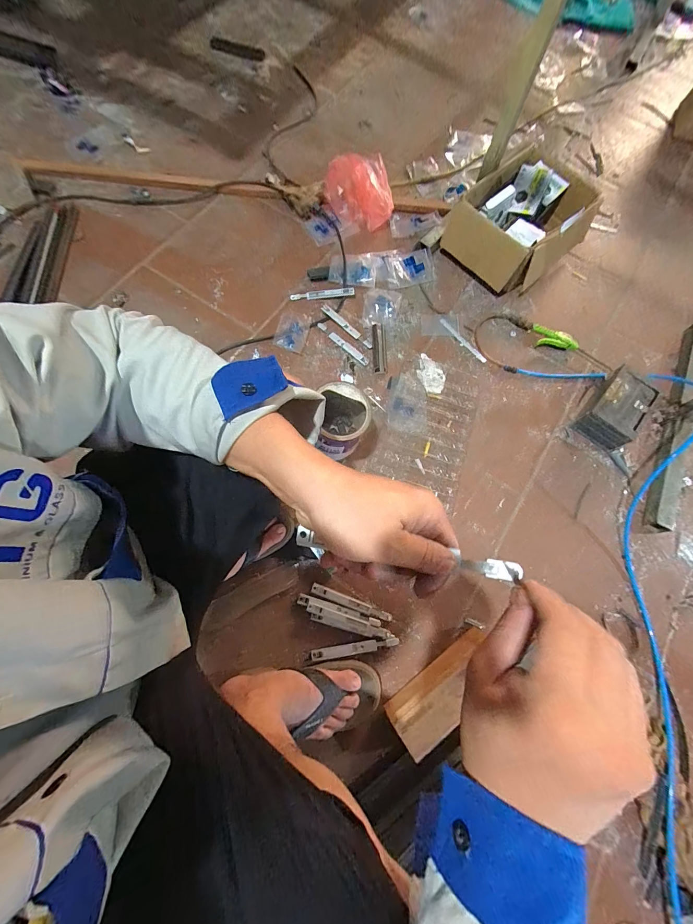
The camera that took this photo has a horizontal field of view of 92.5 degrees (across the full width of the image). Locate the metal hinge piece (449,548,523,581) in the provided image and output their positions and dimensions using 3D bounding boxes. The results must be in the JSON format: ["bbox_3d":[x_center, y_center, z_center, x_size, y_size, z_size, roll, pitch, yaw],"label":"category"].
[{"bbox_3d":[0.109,0.082,0.258,0.050,0.008,0.014,9,74,9],"label":"metal hinge piece"}]

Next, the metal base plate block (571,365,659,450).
[{"bbox_3d":[0.686,-0.136,0.845,0.118,0.083,0.185,39,75,8],"label":"metal base plate block"}]

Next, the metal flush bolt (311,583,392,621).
[{"bbox_3d":[0.011,0.303,0.715,0.179,0.014,0.021,20,73,3],"label":"metal flush bolt"}]

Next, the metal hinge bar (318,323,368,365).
[{"bbox_3d":[-0.009,-0.322,0.899,0.176,0.011,0.020,40,77,10],"label":"metal hinge bar"}]

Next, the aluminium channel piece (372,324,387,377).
[{"bbox_3d":[0.091,-0.310,0.907,0.034,0.013,0.153,-1,73,-4],"label":"aluminium channel piece"}]

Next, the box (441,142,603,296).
[{"bbox_3d":[0.494,-0.689,0.954,0.345,0.175,0.304,-41,79,-14],"label":"box"}]

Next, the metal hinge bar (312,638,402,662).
[{"bbox_3d":[0.018,0.383,0.685,0.179,0.016,0.022,-8,74,-6],"label":"metal hinge bar"}]

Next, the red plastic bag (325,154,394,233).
[{"bbox_3d":[0.042,-0.799,0.985,0.188,0.168,0.133,-16,75,-8],"label":"red plastic bag"}]

